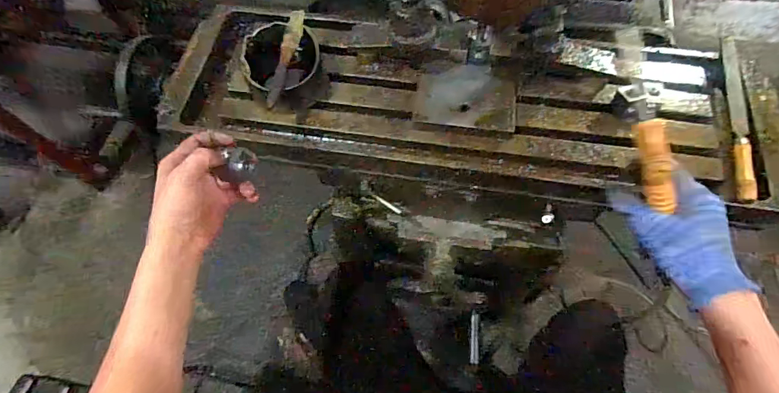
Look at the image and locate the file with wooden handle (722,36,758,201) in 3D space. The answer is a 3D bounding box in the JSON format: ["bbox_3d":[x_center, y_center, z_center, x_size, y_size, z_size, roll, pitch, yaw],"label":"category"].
[{"bbox_3d":[0.445,-0.108,0.525,0.027,0.020,0.253,14,66,8],"label":"file with wooden handle"}]

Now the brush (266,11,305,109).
[{"bbox_3d":[-0.131,-0.179,0.534,0.020,0.023,0.142,8,66,5],"label":"brush"}]

